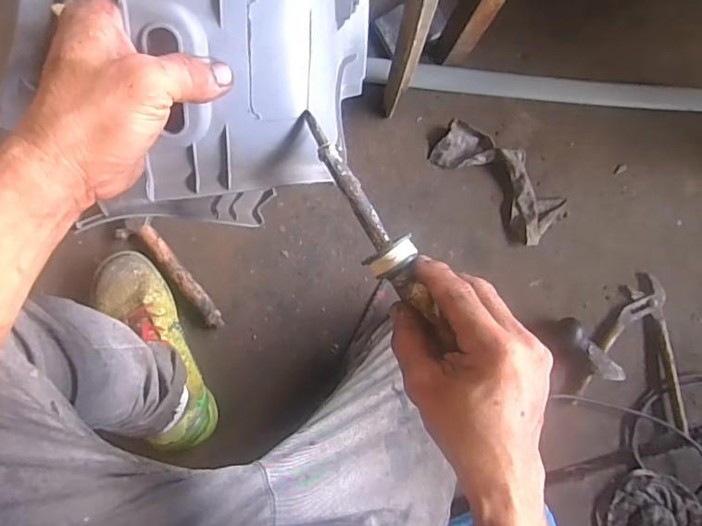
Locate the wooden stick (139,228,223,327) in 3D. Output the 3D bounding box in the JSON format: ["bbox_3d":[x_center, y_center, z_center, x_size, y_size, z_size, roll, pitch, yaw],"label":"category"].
[{"bbox_3d":[-0.238,0.019,0.731,0.023,0.027,0.170,-38,92,-9],"label":"wooden stick"}]

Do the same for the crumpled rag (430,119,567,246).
[{"bbox_3d":[0.230,-0.131,0.797,0.212,0.033,0.092,41,82,-4],"label":"crumpled rag"}]

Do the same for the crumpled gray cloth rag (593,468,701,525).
[{"bbox_3d":[0.449,0.393,0.789,0.150,0.039,0.145,35,82,-4],"label":"crumpled gray cloth rag"}]

